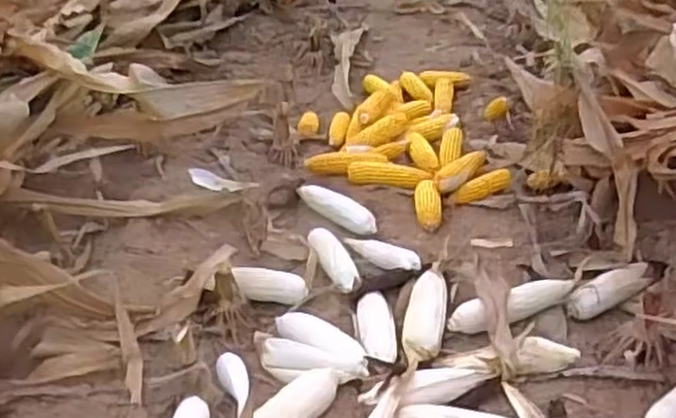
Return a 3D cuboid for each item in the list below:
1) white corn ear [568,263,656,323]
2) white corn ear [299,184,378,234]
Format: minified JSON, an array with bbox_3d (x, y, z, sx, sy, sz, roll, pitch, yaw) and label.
[{"bbox_3d":[0.471,0.138,1.293,0.189,0.051,0.053,-20,35,-23],"label":"white corn ear"},{"bbox_3d":[-0.005,-0.007,1.545,0.201,0.045,0.058,25,42,38],"label":"white corn ear"}]

